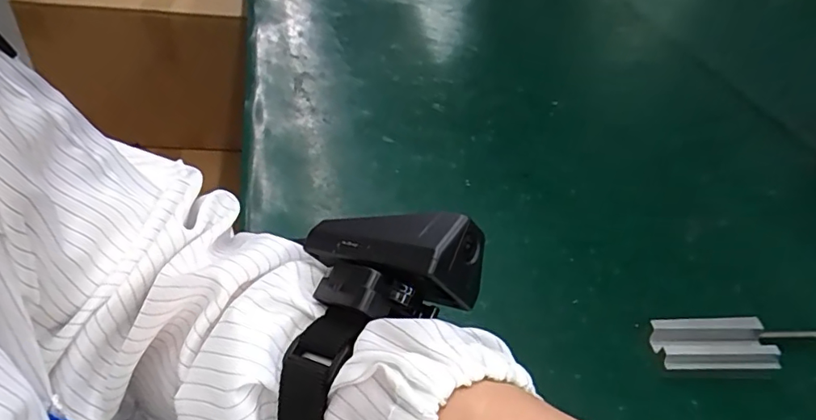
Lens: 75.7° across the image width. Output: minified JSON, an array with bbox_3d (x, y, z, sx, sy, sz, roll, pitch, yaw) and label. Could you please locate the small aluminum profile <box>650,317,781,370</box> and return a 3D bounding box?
[{"bbox_3d":[0.202,0.090,0.349,0.074,0.018,0.034,1,41,-6],"label":"small aluminum profile"}]

